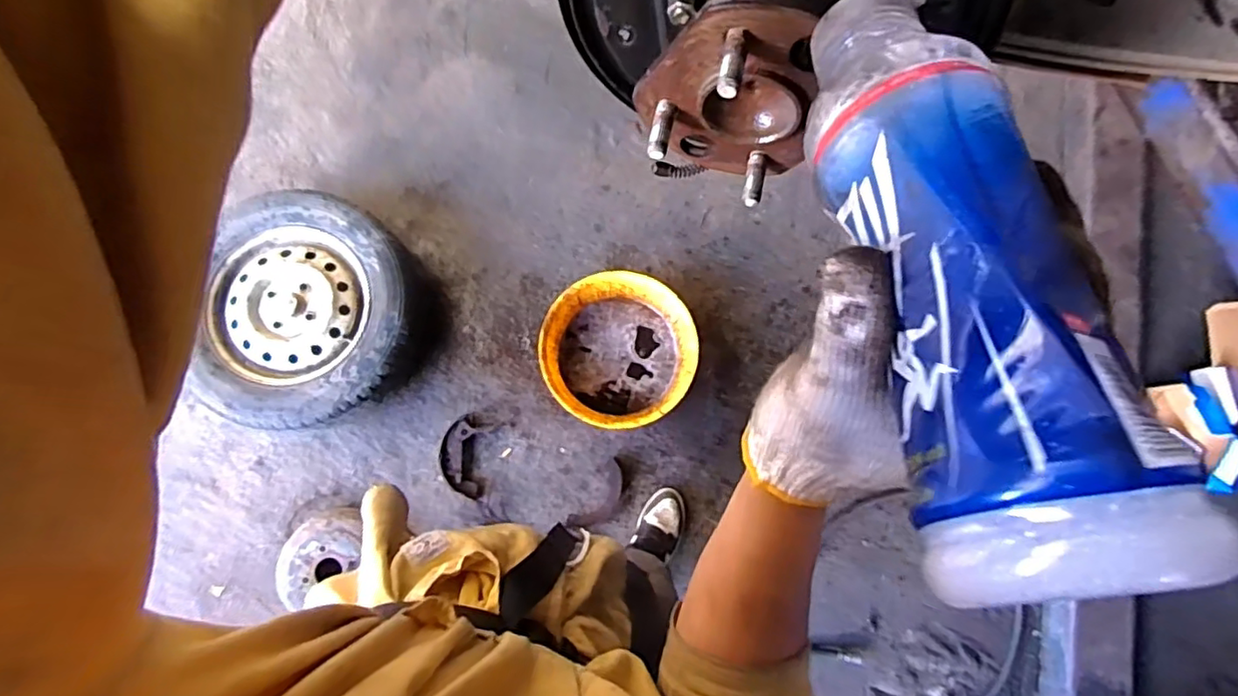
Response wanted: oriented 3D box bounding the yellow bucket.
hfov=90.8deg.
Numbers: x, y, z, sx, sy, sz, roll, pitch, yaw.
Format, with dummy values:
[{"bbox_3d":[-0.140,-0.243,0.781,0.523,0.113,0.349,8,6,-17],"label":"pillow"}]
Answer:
[{"bbox_3d":[0.006,0.005,1.427,0.343,0.112,0.355,1,79,-3],"label":"yellow bucket"}]

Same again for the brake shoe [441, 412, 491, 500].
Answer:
[{"bbox_3d":[-0.357,0.246,1.406,0.100,0.039,0.191,5,79,-2],"label":"brake shoe"}]

